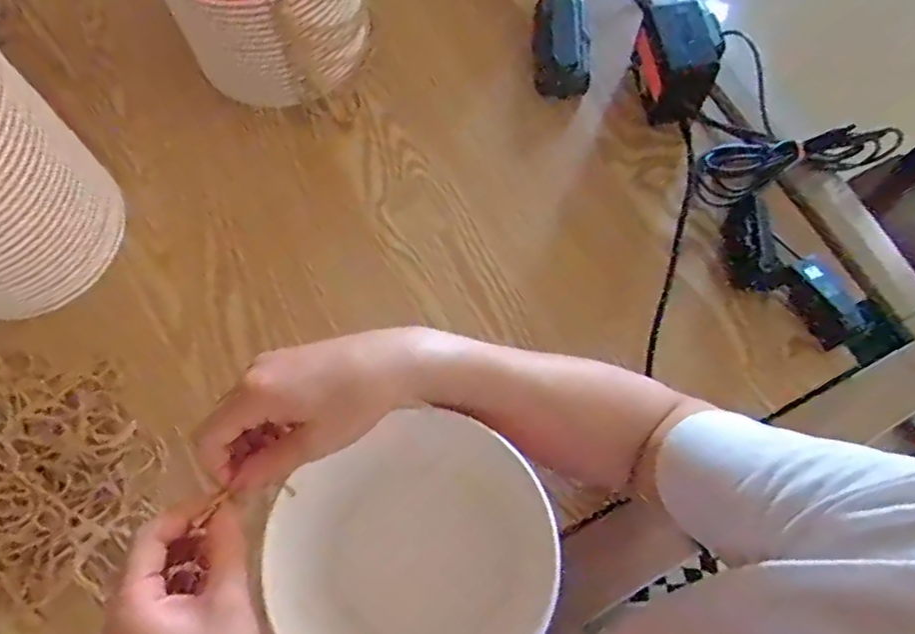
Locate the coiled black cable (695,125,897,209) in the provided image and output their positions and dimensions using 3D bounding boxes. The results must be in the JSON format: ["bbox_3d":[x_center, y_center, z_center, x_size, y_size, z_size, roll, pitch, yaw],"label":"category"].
[{"bbox_3d":[0.301,-0.145,0.592,0.189,0.029,0.053,-19,72,-7],"label":"coiled black cable"}]

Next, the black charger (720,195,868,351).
[{"bbox_3d":[0.269,-0.034,0.547,0.061,0.021,0.136,-40,75,-13],"label":"black charger"}]

